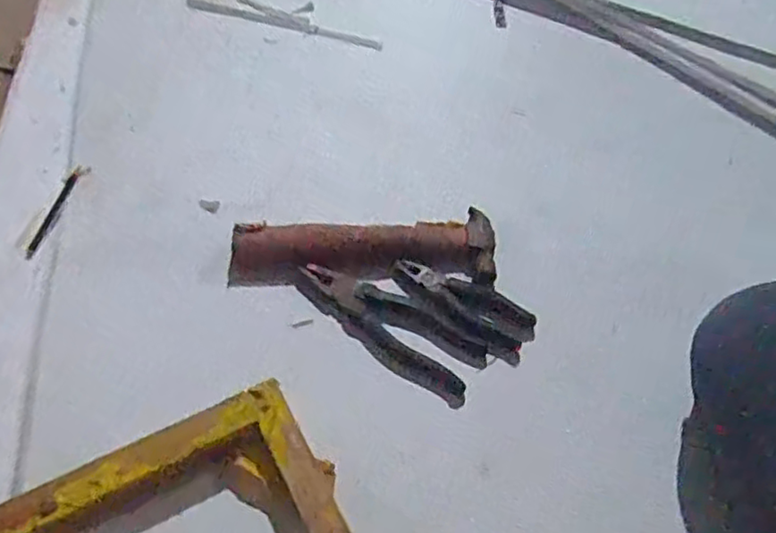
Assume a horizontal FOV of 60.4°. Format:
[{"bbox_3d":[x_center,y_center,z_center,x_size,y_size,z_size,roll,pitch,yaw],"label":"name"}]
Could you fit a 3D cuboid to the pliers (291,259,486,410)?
[{"bbox_3d":[-0.001,0.054,0.642,0.196,0.024,0.069,29,59,16],"label":"pliers"}]

